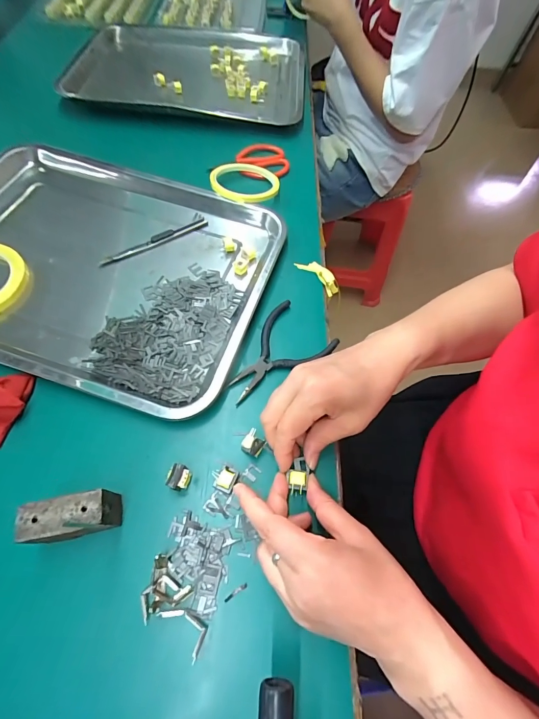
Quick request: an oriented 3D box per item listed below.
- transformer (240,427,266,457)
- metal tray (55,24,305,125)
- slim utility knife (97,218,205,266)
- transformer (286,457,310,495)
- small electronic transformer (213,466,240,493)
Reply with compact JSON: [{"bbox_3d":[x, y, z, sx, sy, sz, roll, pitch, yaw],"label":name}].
[{"bbox_3d":[-0.013,0.074,0.295,0.019,0.019,0.019,36,66,14],"label":"transformer"},{"bbox_3d":[-0.135,-0.504,0.601,0.390,0.051,0.282,5,62,-1],"label":"metal tray"},{"bbox_3d":[-0.140,-0.145,0.412,0.139,0.007,0.016,-30,69,-18],"label":"slim utility knife"},{"bbox_3d":[0.024,0.097,0.282,0.016,0.009,0.029,6,60,0],"label":"transformer"},{"bbox_3d":[-0.037,0.099,0.281,0.019,0.012,0.020,21,63,7],"label":"small electronic transformer"}]

